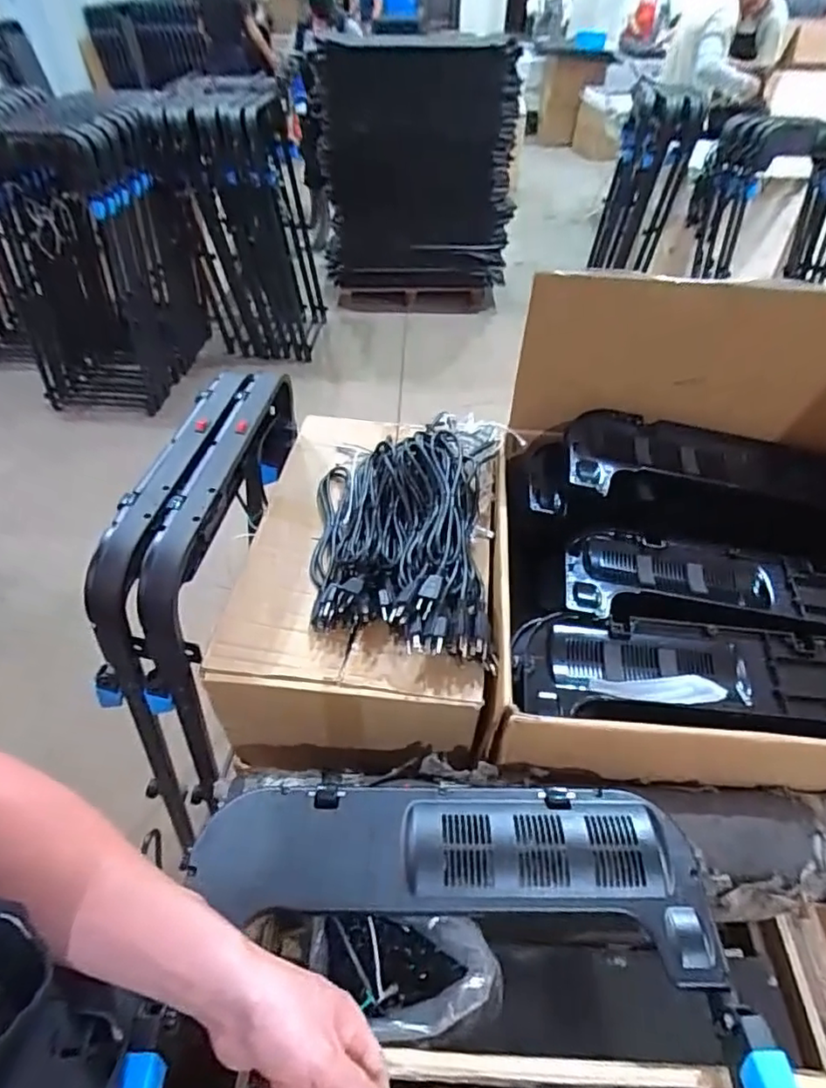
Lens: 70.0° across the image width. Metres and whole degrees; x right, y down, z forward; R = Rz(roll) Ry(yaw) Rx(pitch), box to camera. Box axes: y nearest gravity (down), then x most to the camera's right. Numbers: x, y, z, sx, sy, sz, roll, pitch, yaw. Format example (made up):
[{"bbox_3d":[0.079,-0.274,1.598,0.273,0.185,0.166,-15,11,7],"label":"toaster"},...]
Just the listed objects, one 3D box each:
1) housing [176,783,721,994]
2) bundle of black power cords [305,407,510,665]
[{"bbox_3d":[0.036,0.303,0.571,0.471,0.039,0.144,5,45,4],"label":"housing"},{"bbox_3d":[-0.015,-0.054,0.848,0.272,0.103,0.470,5,45,5],"label":"bundle of black power cords"}]

